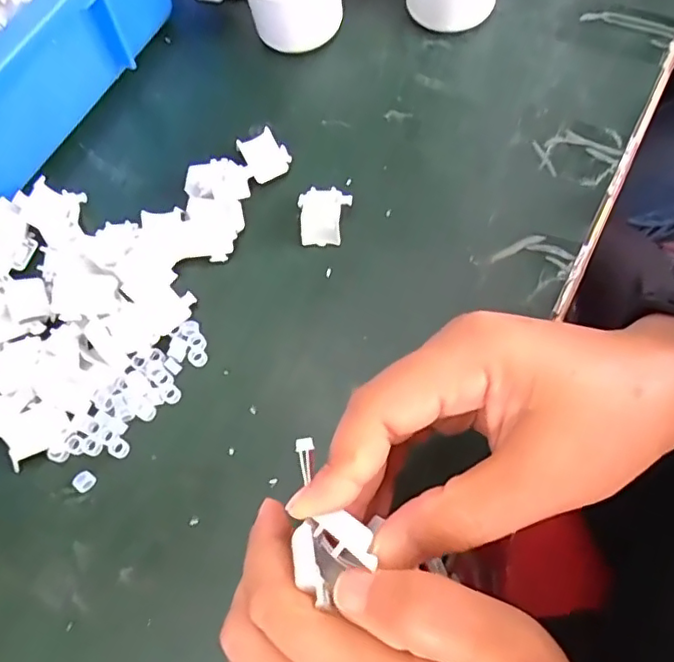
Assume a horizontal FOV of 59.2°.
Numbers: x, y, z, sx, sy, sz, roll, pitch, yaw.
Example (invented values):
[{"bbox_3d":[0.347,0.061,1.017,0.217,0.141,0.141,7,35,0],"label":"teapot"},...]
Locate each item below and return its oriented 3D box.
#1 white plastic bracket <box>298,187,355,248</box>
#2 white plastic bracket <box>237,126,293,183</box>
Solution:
[{"bbox_3d":[-0.007,-0.064,0.332,0.029,0.009,0.033,3,66,5],"label":"white plastic bracket"},{"bbox_3d":[-0.042,-0.104,0.347,0.024,0.013,0.027,-31,68,-9],"label":"white plastic bracket"}]

